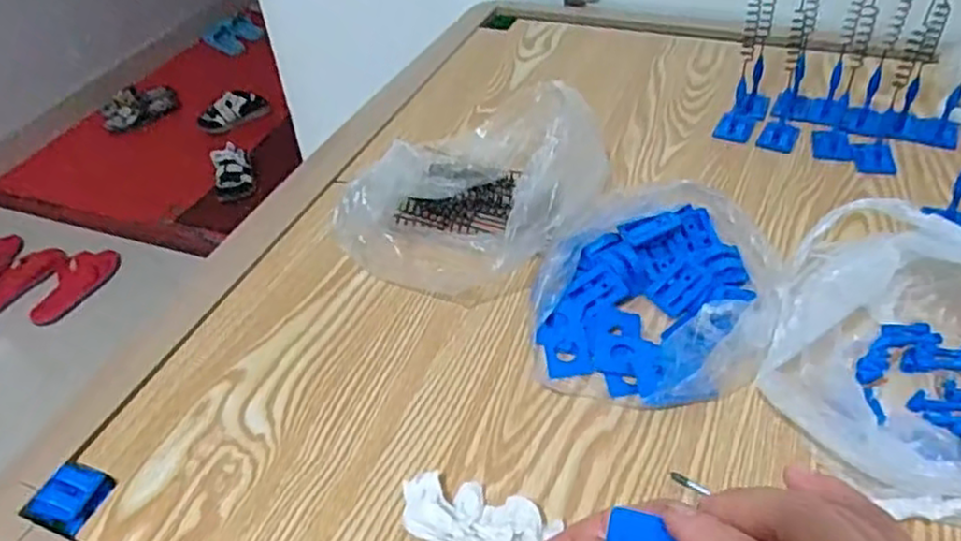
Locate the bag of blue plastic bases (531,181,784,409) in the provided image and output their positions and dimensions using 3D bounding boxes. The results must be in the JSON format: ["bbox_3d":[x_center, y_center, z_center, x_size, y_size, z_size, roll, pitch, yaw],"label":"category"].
[{"bbox_3d":[0.134,0.012,0.544,0.167,0.046,0.197,11,45,16],"label":"bag of blue plastic bases"}]

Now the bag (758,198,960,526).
[{"bbox_3d":[0.279,0.055,0.451,0.165,0.085,0.198,12,45,18],"label":"bag"}]

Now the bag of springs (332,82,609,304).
[{"bbox_3d":[0.003,-0.075,0.613,0.192,0.098,0.214,13,45,19],"label":"bag of springs"}]

